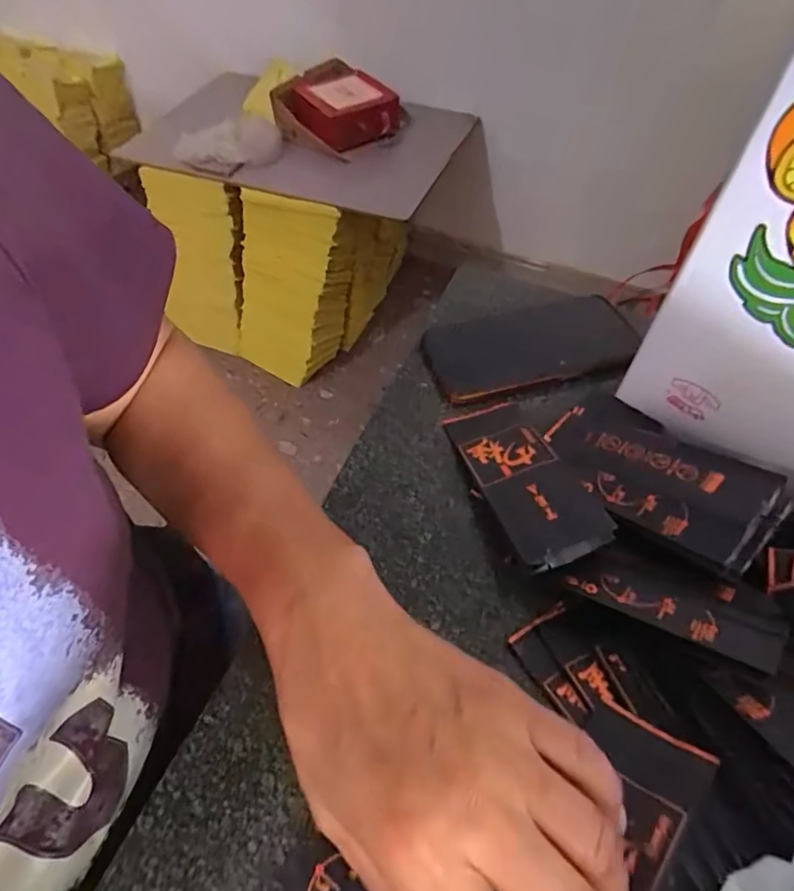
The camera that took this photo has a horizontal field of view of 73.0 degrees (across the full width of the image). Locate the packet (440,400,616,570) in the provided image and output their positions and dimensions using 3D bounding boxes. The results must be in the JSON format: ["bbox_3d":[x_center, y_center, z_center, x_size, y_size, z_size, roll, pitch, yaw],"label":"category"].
[{"bbox_3d":[0.077,0.017,0.337,0.056,0.014,0.126,-14,43,-12],"label":"packet"}]

